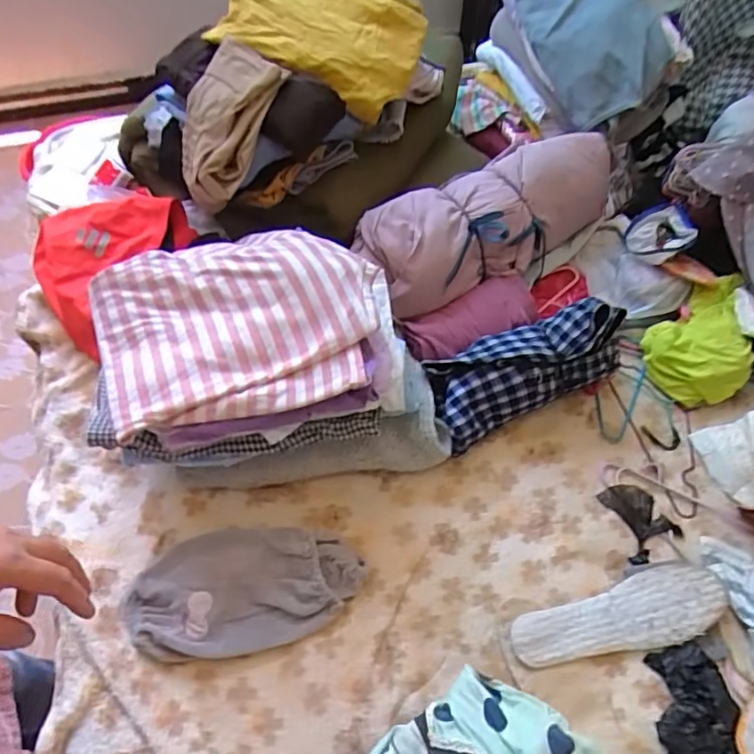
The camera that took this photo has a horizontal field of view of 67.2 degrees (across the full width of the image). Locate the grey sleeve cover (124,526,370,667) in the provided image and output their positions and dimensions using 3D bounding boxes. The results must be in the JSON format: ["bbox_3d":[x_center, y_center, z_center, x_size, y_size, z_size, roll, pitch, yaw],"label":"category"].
[{"bbox_3d":[-0.153,0.248,0.666,0.272,0.041,0.140,-4,57,-2],"label":"grey sleeve cover"}]

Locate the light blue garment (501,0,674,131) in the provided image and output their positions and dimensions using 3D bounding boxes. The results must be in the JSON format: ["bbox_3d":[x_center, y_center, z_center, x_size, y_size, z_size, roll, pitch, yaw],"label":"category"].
[{"bbox_3d":[0.370,-0.590,0.999,0.195,0.130,0.298,-20,59,-12],"label":"light blue garment"}]

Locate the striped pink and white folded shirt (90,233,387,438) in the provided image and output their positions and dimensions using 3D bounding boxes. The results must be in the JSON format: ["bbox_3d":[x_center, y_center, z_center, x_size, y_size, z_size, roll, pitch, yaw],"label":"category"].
[{"bbox_3d":[-0.155,-0.070,0.653,0.321,0.039,0.243,-12,58,-7],"label":"striped pink and white folded shirt"}]

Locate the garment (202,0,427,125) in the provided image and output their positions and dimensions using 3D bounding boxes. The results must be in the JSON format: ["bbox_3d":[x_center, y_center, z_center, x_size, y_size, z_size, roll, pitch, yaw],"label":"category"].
[{"bbox_3d":[-0.077,-0.521,0.857,0.271,0.123,0.233,22,59,11],"label":"garment"}]

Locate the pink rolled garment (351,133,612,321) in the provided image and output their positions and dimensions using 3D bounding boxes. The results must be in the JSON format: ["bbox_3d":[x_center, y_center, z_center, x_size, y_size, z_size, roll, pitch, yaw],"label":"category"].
[{"bbox_3d":[0.182,-0.242,0.883,0.437,0.112,0.149,-26,62,-17],"label":"pink rolled garment"}]

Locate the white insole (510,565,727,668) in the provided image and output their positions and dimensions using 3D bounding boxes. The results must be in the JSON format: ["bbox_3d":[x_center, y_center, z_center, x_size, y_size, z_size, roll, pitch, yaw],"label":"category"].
[{"bbox_3d":[0.283,0.280,0.659,0.254,0.014,0.075,-13,58,-8],"label":"white insole"}]

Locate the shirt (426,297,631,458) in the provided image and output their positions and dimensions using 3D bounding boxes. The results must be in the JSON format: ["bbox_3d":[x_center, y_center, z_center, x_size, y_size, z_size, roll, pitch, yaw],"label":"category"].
[{"bbox_3d":[0.202,-0.007,0.781,0.271,0.102,0.122,-26,60,-1],"label":"shirt"}]

